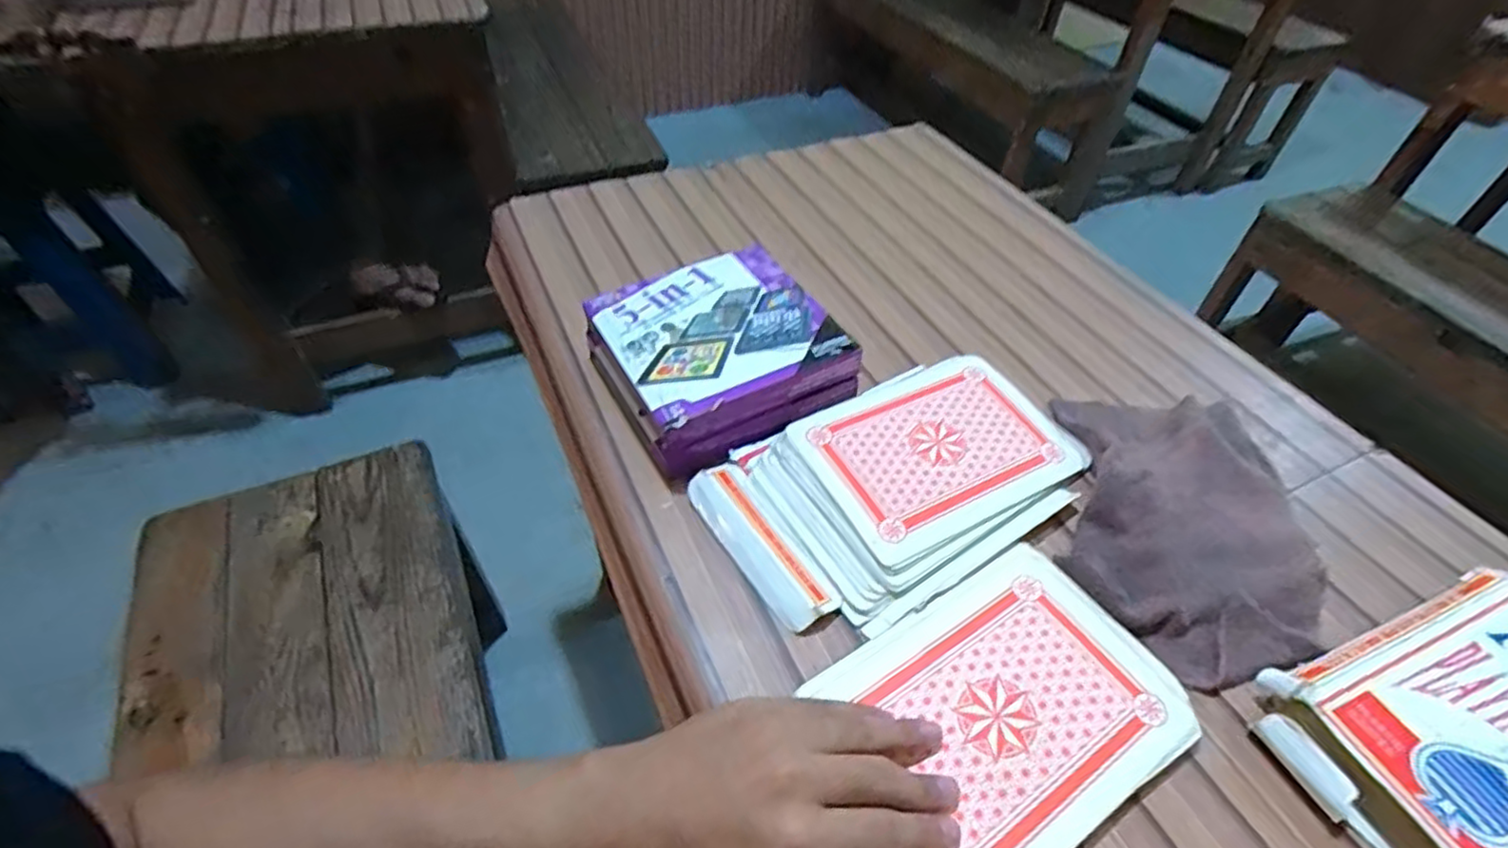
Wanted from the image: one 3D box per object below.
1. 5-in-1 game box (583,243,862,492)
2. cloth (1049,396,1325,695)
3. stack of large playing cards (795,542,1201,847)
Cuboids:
[{"bbox_3d":[-0.027,-0.058,0.514,0.165,0.044,0.164,-24,53,-22],"label":"5-in-1 game box"},{"bbox_3d":[0.285,0.057,0.453,0.149,0.028,0.226,13,49,10],"label":"cloth"},{"bbox_3d":[0.134,0.150,0.365,0.191,0.015,0.131,-24,53,-22],"label":"stack of large playing cards"}]

